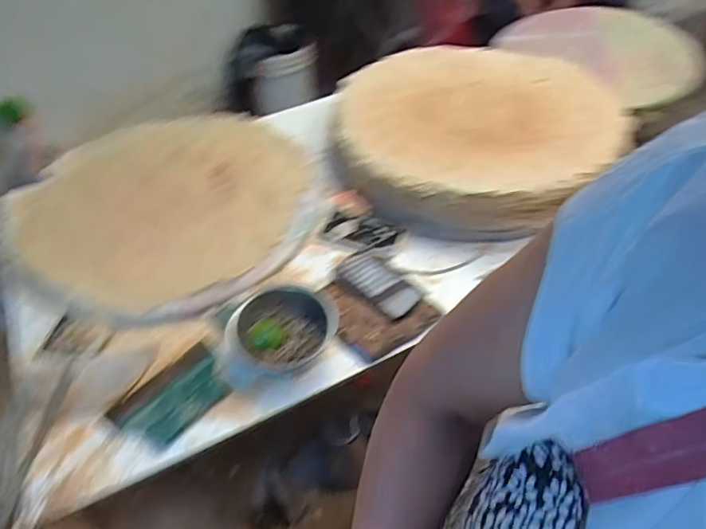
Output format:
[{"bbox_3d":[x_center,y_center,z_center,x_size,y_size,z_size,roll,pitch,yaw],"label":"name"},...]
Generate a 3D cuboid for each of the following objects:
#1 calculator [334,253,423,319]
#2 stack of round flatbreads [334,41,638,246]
[{"bbox_3d":[0.044,0.031,0.927,0.159,0.012,0.089,34,58,29],"label":"calculator"},{"bbox_3d":[0.259,-0.303,1.131,0.530,0.114,0.608,33,57,29],"label":"stack of round flatbreads"}]

